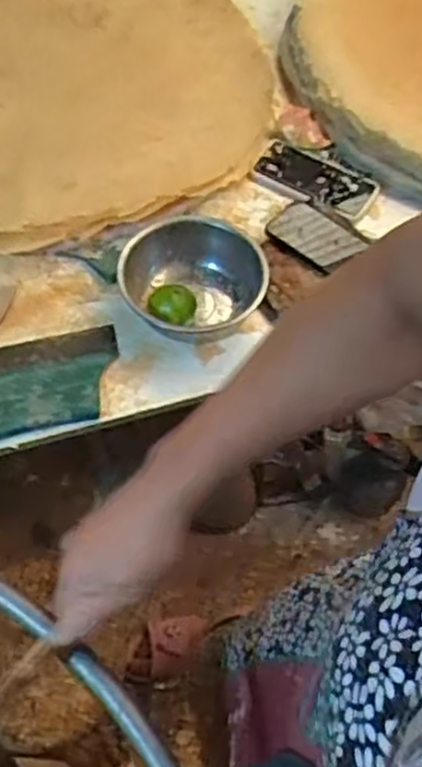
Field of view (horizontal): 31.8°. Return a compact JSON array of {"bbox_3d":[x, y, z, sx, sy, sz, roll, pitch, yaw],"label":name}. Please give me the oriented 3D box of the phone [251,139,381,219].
[{"bbox_3d":[0.142,-0.275,0.991,0.160,0.014,0.083,23,60,11],"label":"phone"}]

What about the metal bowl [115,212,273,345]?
[{"bbox_3d":[-0.020,-0.120,0.858,0.159,0.060,0.164,1,59,-2],"label":"metal bowl"}]

